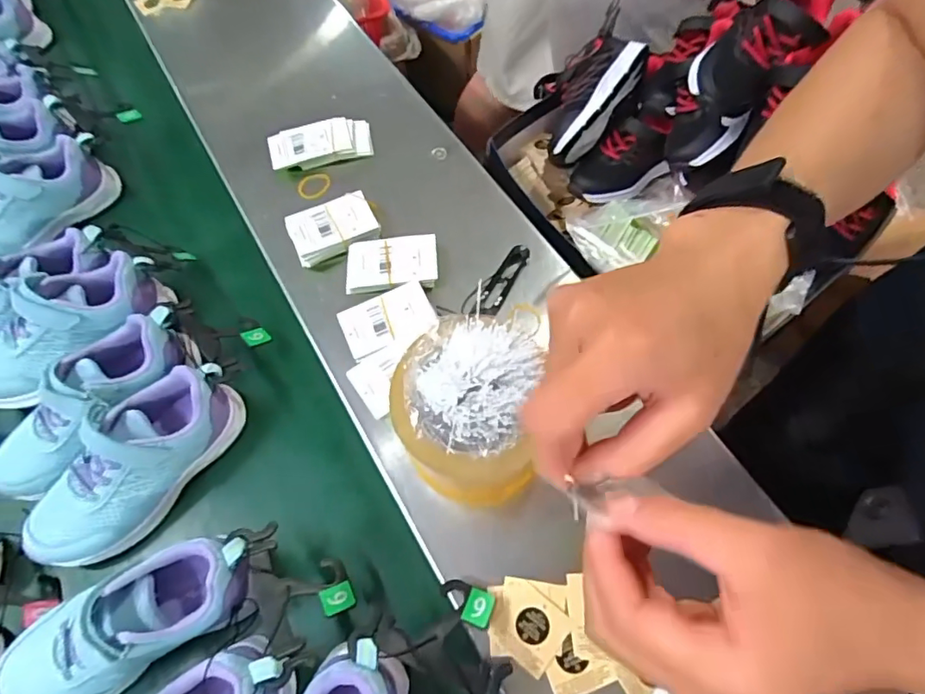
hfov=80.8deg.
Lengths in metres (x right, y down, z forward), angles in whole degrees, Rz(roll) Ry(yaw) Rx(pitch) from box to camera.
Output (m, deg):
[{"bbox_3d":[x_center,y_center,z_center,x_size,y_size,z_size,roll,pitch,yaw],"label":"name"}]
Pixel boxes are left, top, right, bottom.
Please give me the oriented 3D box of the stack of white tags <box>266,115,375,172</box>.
[{"bbox_3d":[-0.155,-0.221,0.592,0.108,0.024,0.049,-9,64,-7],"label":"stack of white tags"}]

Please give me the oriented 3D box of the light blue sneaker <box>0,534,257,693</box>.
[{"bbox_3d":[-0.237,0.191,0.385,0.186,0.074,0.081,-26,67,-14],"label":"light blue sneaker"}]

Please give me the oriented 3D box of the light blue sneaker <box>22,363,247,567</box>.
[{"bbox_3d":[-0.262,0.089,0.428,0.082,0.066,0.184,34,67,14],"label":"light blue sneaker"}]

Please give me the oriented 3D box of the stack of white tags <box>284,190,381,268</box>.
[{"bbox_3d":[-0.126,-0.113,0.533,0.081,0.033,0.053,-20,66,-12],"label":"stack of white tags"}]

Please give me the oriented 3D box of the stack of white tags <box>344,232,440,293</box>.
[{"bbox_3d":[-0.066,-0.076,0.514,0.085,0.026,0.052,-1,63,-2],"label":"stack of white tags"}]

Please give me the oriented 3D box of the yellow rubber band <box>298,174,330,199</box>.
[{"bbox_3d":[-0.160,-0.173,0.585,0.033,0.008,0.038,12,63,14],"label":"yellow rubber band"}]

